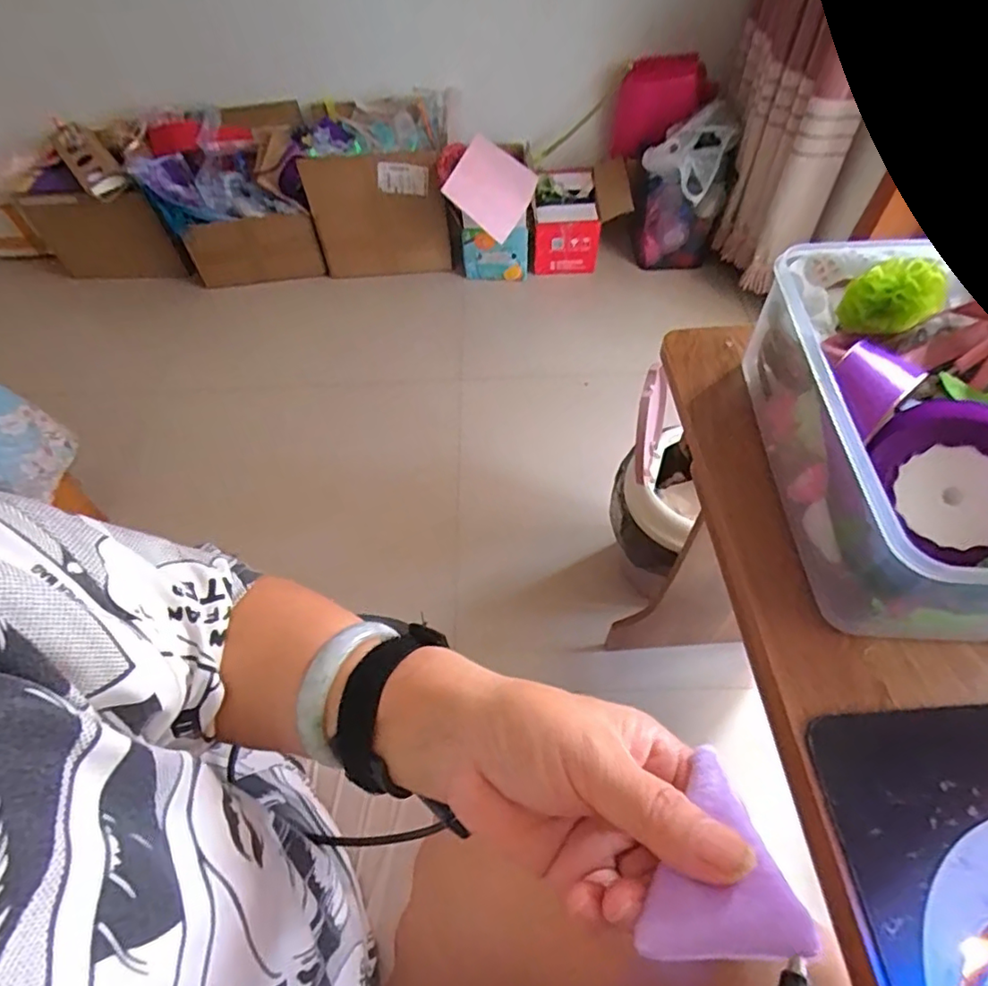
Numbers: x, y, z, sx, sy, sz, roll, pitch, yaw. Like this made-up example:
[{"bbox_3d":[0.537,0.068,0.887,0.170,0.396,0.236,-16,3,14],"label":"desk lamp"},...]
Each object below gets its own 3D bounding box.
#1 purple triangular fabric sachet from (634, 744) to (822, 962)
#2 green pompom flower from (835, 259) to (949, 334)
[{"bbox_3d":[0.074,0.116,0.190,0.049,0.006,0.068,-21,17,26],"label":"purple triangular fabric sachet"},{"bbox_3d":[0.246,-0.121,0.350,0.049,0.038,0.036,34,63,22],"label":"green pompom flower"}]

